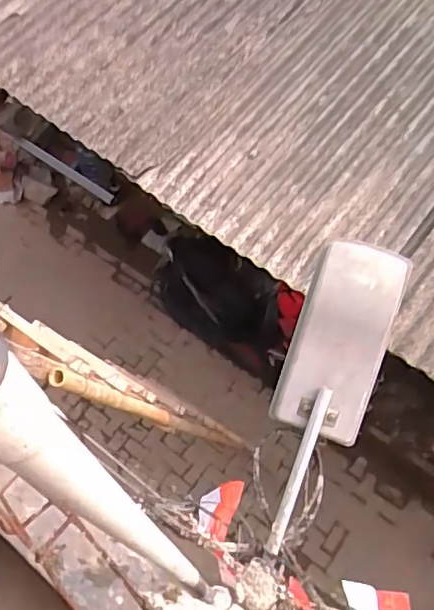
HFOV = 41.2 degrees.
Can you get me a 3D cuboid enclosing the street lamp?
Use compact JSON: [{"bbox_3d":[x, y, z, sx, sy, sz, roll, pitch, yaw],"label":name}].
[{"bbox_3d":[0.160,0.140,0.886,0.139,0.079,0.488,18,92,11],"label":"street lamp"}]

